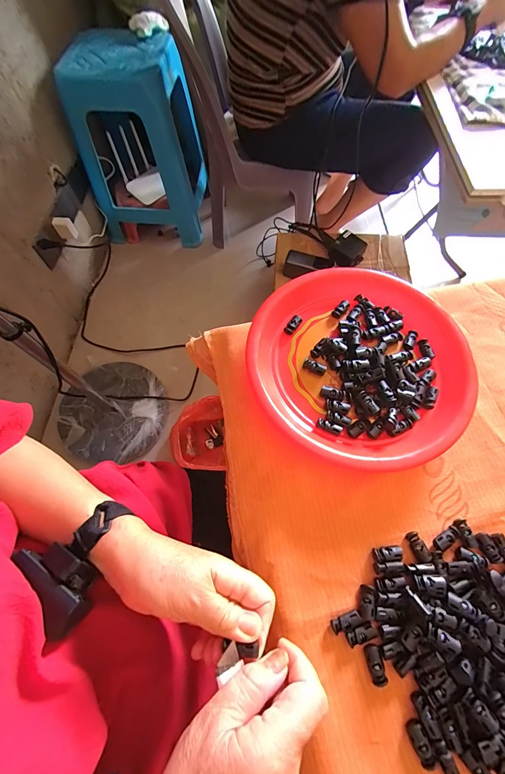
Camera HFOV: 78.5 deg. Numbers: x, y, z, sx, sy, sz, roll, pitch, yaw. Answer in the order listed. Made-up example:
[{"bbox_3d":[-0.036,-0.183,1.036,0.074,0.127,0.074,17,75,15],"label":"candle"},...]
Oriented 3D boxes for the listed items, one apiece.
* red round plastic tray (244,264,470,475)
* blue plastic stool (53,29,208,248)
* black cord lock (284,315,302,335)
[{"bbox_3d":[0.125,-0.037,0.372,0.243,0.034,0.257,0,66,0],"label":"red round plastic tray"},{"bbox_3d":[-0.353,-0.808,1.035,0.343,0.496,0.391,-1,66,0],"label":"blue plastic stool"},{"bbox_3d":[0.053,-0.080,0.398,0.013,0.005,0.031,34,70,15],"label":"black cord lock"}]

